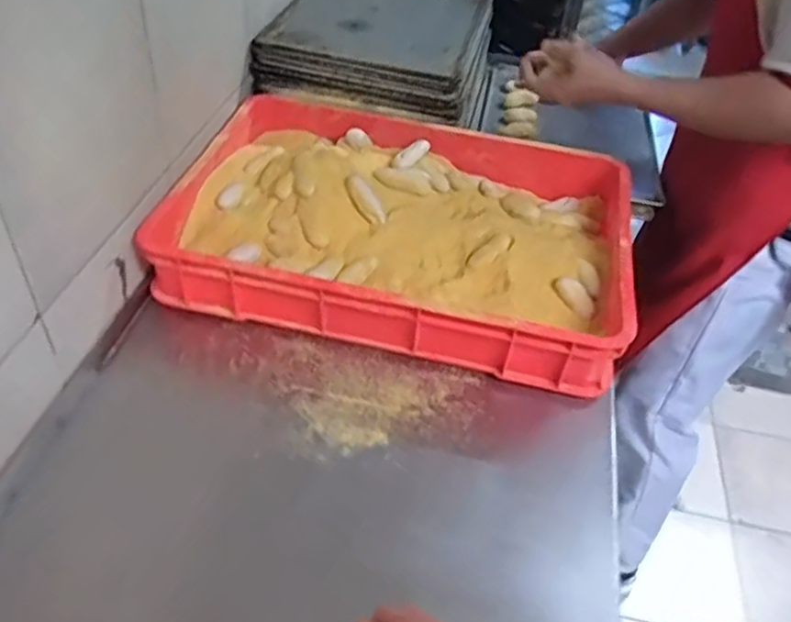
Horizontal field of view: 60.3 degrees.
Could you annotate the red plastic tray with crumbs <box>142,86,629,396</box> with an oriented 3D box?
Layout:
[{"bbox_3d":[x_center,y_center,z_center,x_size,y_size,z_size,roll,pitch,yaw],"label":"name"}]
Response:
[{"bbox_3d":[0.016,-0.130,0.967,0.599,0.098,0.427,12,44,7],"label":"red plastic tray with crumbs"}]

